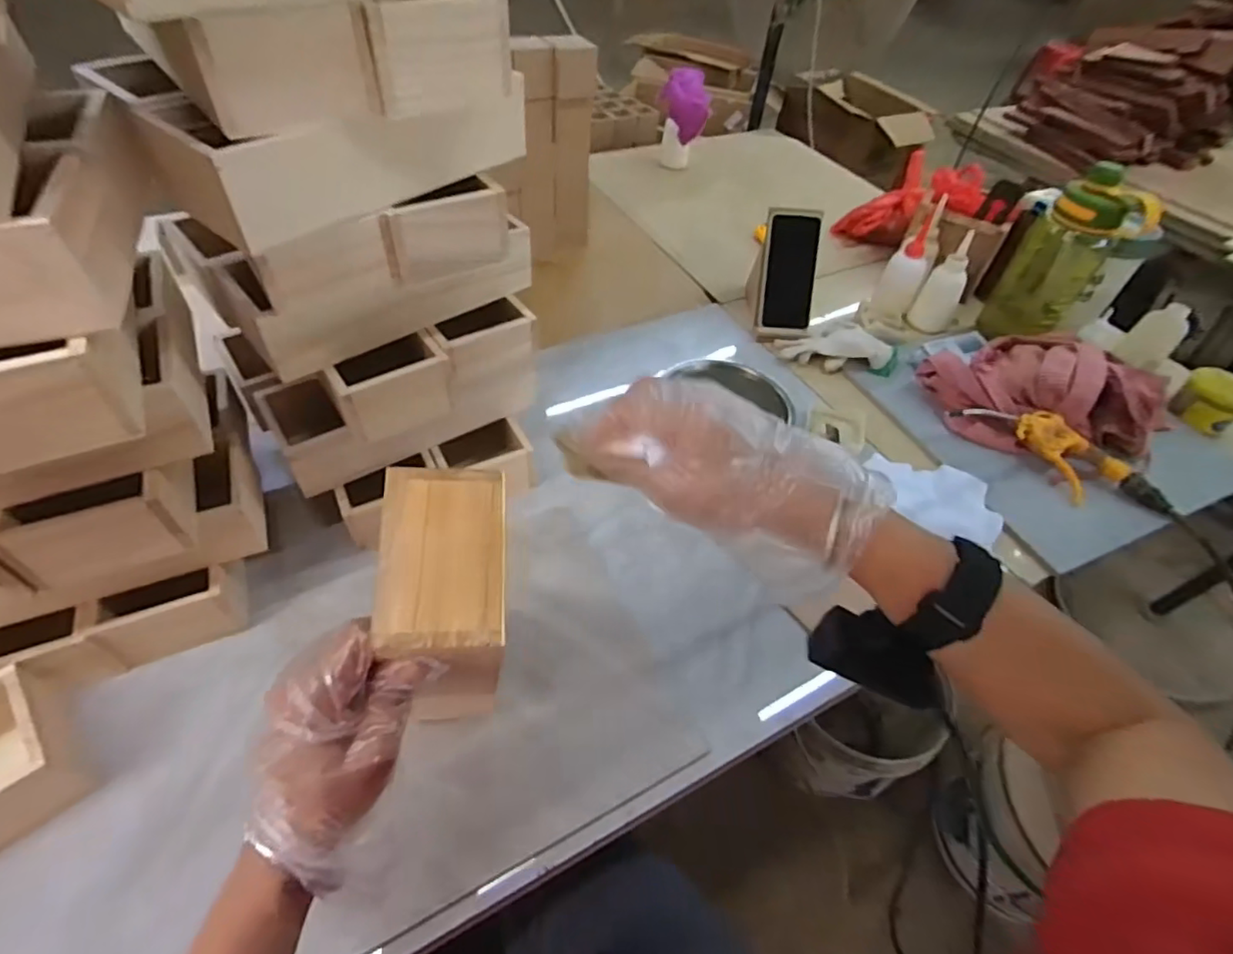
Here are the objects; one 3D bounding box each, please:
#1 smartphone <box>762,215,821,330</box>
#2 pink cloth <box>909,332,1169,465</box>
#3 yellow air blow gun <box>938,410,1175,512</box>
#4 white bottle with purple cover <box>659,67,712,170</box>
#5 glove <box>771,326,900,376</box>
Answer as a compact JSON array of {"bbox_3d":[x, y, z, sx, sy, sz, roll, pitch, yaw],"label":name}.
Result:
[{"bbox_3d":[0.266,-0.309,0.904,0.074,0.160,0.015,2,13,-3],"label":"smartphone"},{"bbox_3d":[0.562,-0.114,0.794,0.230,0.091,0.215,-12,52,-15],"label":"pink cloth"},{"bbox_3d":[0.560,-0.024,0.755,0.118,0.047,0.245,-26,56,-24],"label":"yellow air blow gun"},{"bbox_3d":[0.138,-0.747,1.268,0.098,0.176,0.098,-2,50,-6],"label":"white bottle with purple cover"},{"bbox_3d":[0.331,-0.197,0.898,0.176,0.039,0.081,11,50,4],"label":"glove"}]

